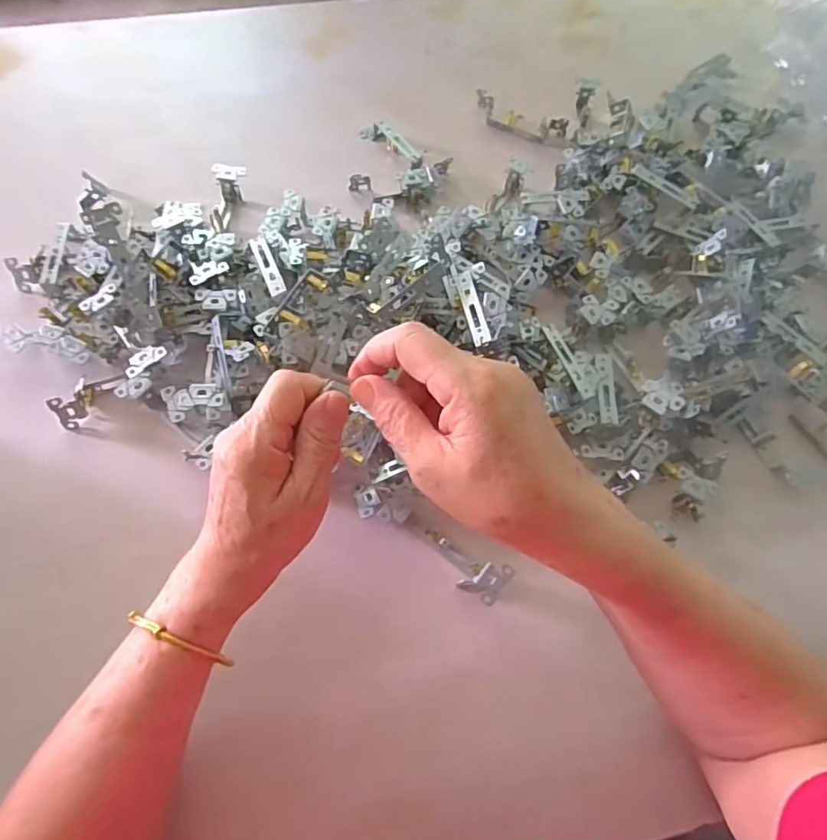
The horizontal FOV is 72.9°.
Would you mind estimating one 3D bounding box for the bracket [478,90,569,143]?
[{"bbox_3d":[0.116,-0.331,0.611,0.104,0.019,0.032,22,68,7],"label":"bracket"}]

